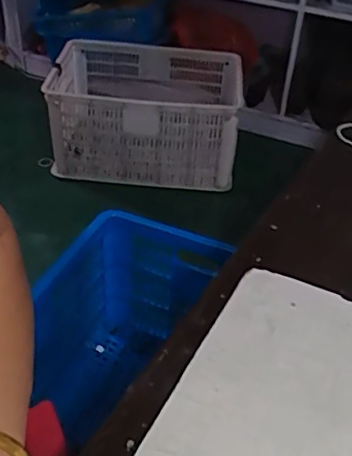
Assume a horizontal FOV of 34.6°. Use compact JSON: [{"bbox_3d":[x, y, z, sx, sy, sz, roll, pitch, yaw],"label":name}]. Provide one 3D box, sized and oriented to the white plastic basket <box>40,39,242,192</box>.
[{"bbox_3d":[-0.093,-0.379,1.881,0.598,0.319,0.392,3,39,-1],"label":"white plastic basket"}]

